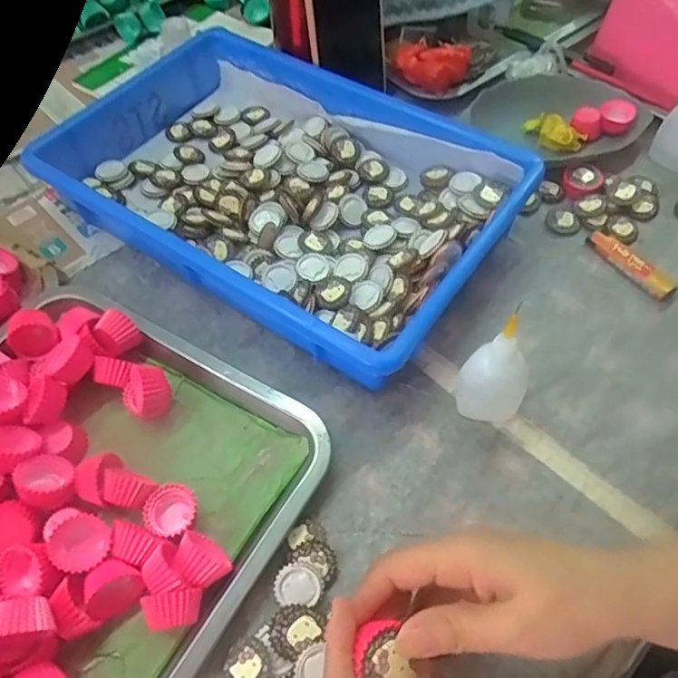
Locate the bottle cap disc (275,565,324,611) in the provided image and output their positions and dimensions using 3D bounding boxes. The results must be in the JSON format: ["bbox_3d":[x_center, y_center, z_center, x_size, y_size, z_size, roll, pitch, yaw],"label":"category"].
[{"bbox_3d":[-0.024,0.143,0.342,0.026,0.008,0.023,-6,56,-4],"label":"bottle cap disc"}]

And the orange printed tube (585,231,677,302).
[{"bbox_3d":[0.237,-0.061,0.483,0.017,0.015,0.080,-31,62,-19],"label":"orange printed tube"}]

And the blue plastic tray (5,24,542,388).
[{"bbox_3d":[-0.048,-0.133,0.498,0.357,0.051,0.239,31,61,19],"label":"blue plastic tray"}]

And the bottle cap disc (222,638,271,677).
[{"bbox_3d":[-0.050,0.179,0.322,0.027,0.007,0.025,0,56,0],"label":"bottle cap disc"}]

